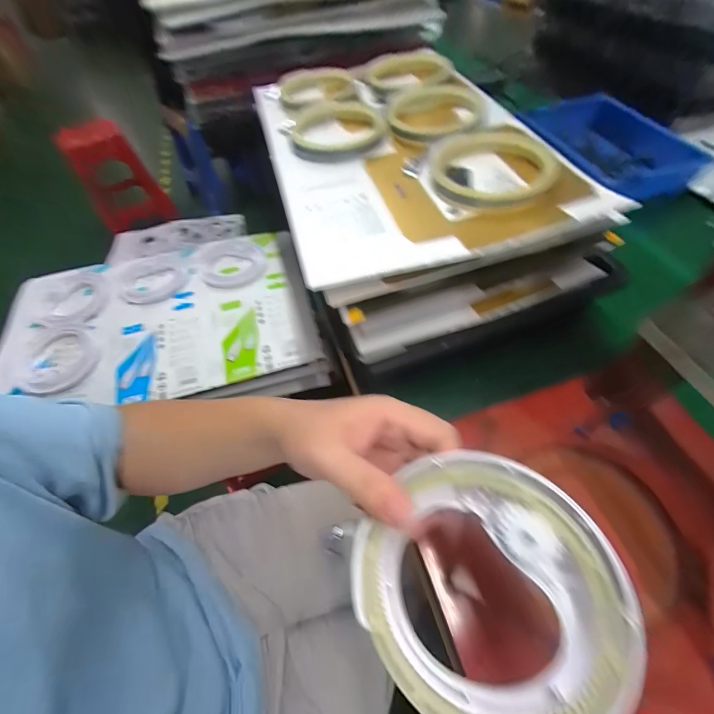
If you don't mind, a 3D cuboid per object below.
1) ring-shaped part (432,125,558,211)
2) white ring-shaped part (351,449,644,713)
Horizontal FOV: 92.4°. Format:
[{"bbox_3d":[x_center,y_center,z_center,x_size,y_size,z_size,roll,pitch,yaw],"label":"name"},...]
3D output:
[{"bbox_3d":[0.142,-0.207,0.368,0.118,0.024,0.121,0,56,4],"label":"ring-shaped part"},{"bbox_3d":[0.064,0.121,0.180,0.129,0.013,0.129,-8,71,24],"label":"white ring-shaped part"}]

